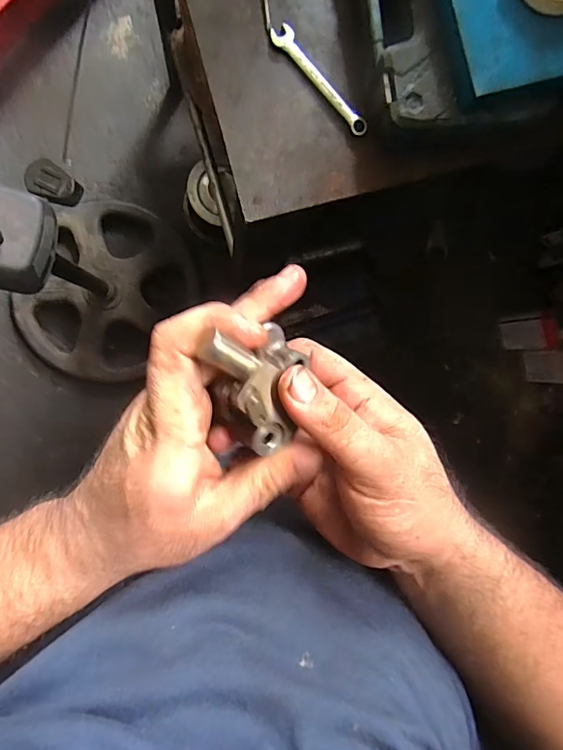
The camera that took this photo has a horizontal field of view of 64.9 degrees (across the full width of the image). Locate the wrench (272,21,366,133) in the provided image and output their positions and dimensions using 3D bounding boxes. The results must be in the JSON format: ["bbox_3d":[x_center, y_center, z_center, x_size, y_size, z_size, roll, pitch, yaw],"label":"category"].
[{"bbox_3d":[0.044,-0.330,0.496,0.024,0.011,0.144,-41,97,-3],"label":"wrench"}]

